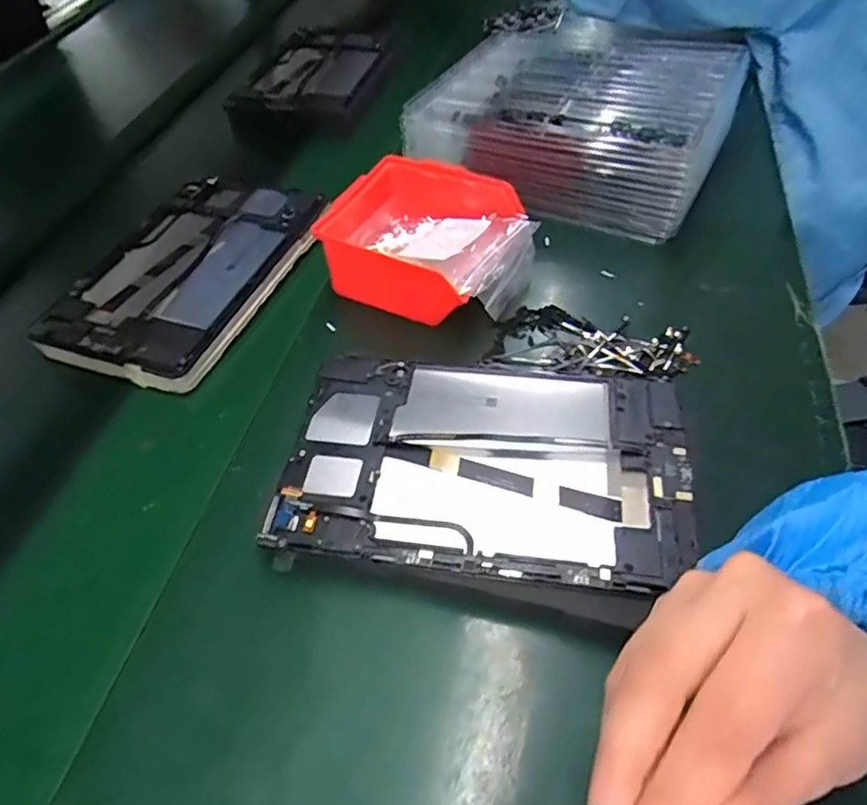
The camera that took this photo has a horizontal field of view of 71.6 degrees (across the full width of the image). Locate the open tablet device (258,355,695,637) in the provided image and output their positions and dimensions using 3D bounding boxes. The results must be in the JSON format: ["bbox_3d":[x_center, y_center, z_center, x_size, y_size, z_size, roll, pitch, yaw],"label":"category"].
[{"bbox_3d":[0.033,0.030,0.377,0.234,0.018,0.183,7,53,10],"label":"open tablet device"}]

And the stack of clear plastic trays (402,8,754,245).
[{"bbox_3d":[0.139,-0.283,0.601,0.277,0.079,0.217,22,57,20],"label":"stack of clear plastic trays"}]

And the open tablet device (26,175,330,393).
[{"bbox_3d":[-0.213,-0.119,0.527,0.160,0.020,0.241,17,55,17],"label":"open tablet device"}]

